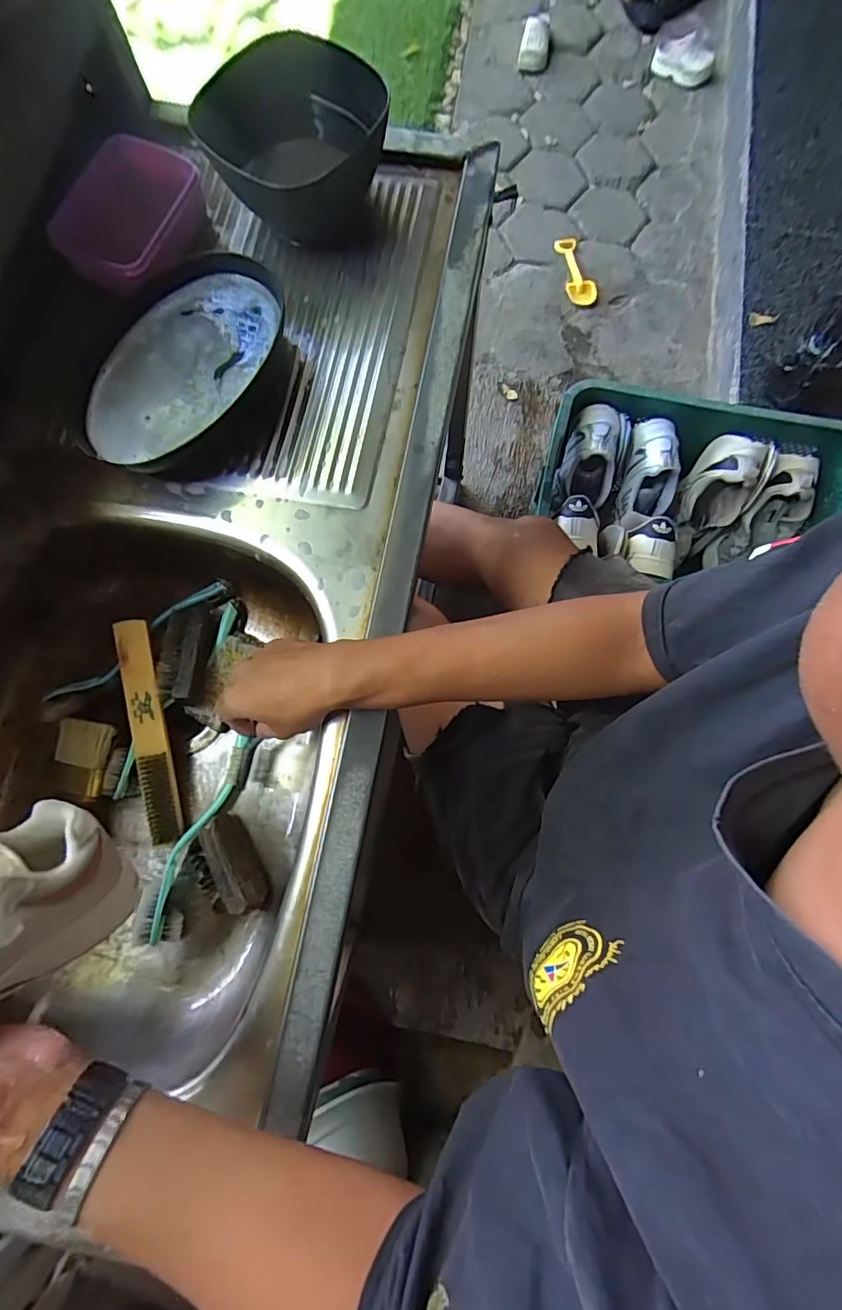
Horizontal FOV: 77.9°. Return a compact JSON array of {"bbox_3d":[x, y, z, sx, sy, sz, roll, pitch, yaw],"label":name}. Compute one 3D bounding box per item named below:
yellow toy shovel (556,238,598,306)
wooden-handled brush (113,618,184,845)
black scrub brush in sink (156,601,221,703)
[{"bbox_3d":[0.406,-1.026,1.384,0.073,0.023,0.228,-11,77,-3],"label":"yellow toy shovel"},{"bbox_3d":[-0.276,0.077,0.527,0.033,0.017,0.223,-9,92,-2],"label":"wooden-handled brush"},{"bbox_3d":[-0.244,-0.005,0.547,0.045,0.037,0.114,3,64,1],"label":"black scrub brush in sink"}]

